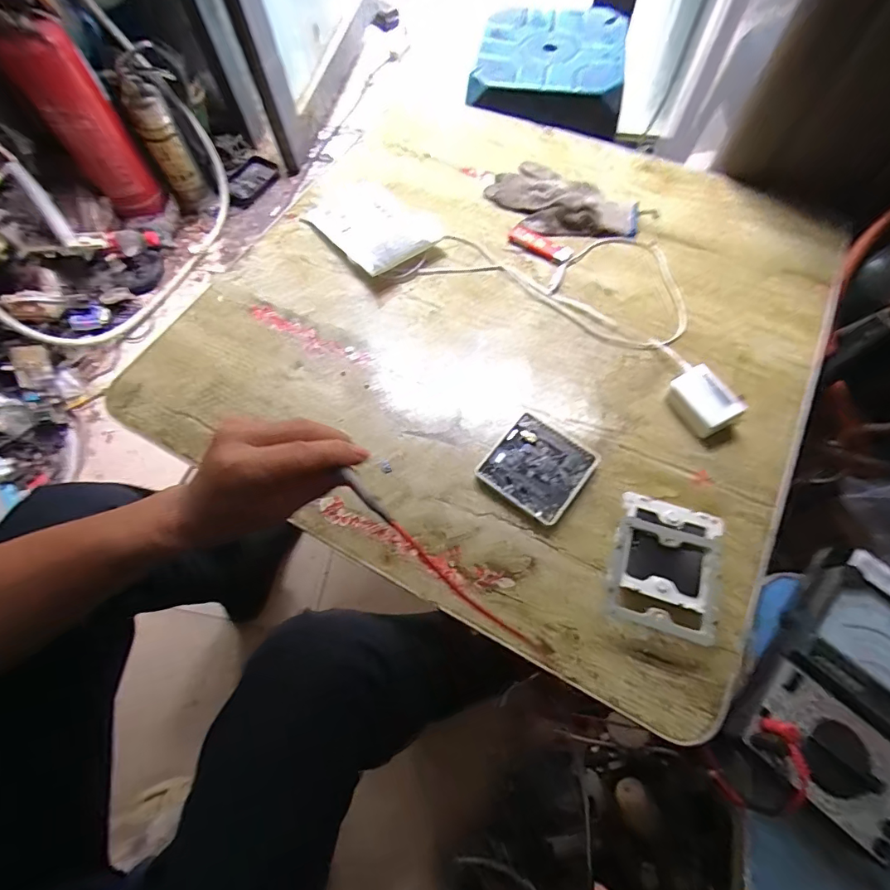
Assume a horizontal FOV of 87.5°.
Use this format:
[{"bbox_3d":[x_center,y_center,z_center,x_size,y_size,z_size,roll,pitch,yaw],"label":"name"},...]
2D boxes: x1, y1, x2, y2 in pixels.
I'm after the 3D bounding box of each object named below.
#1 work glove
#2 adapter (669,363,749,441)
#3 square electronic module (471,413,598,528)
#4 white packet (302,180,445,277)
[{"bbox_3d":[0.150,-0.315,0.600,0.189,0.027,0.109,38,71,19],"label":"work glove"},{"bbox_3d":[0.252,-0.044,0.460,0.044,0.032,0.069,-27,65,-11],"label":"adapter"},{"bbox_3d":[0.090,0.021,0.447,0.087,0.012,0.090,35,70,18],"label":"square electronic module"},{"bbox_3d":[-0.094,-0.286,0.579,0.115,0.040,0.182,-35,67,-14],"label":"white packet"}]

